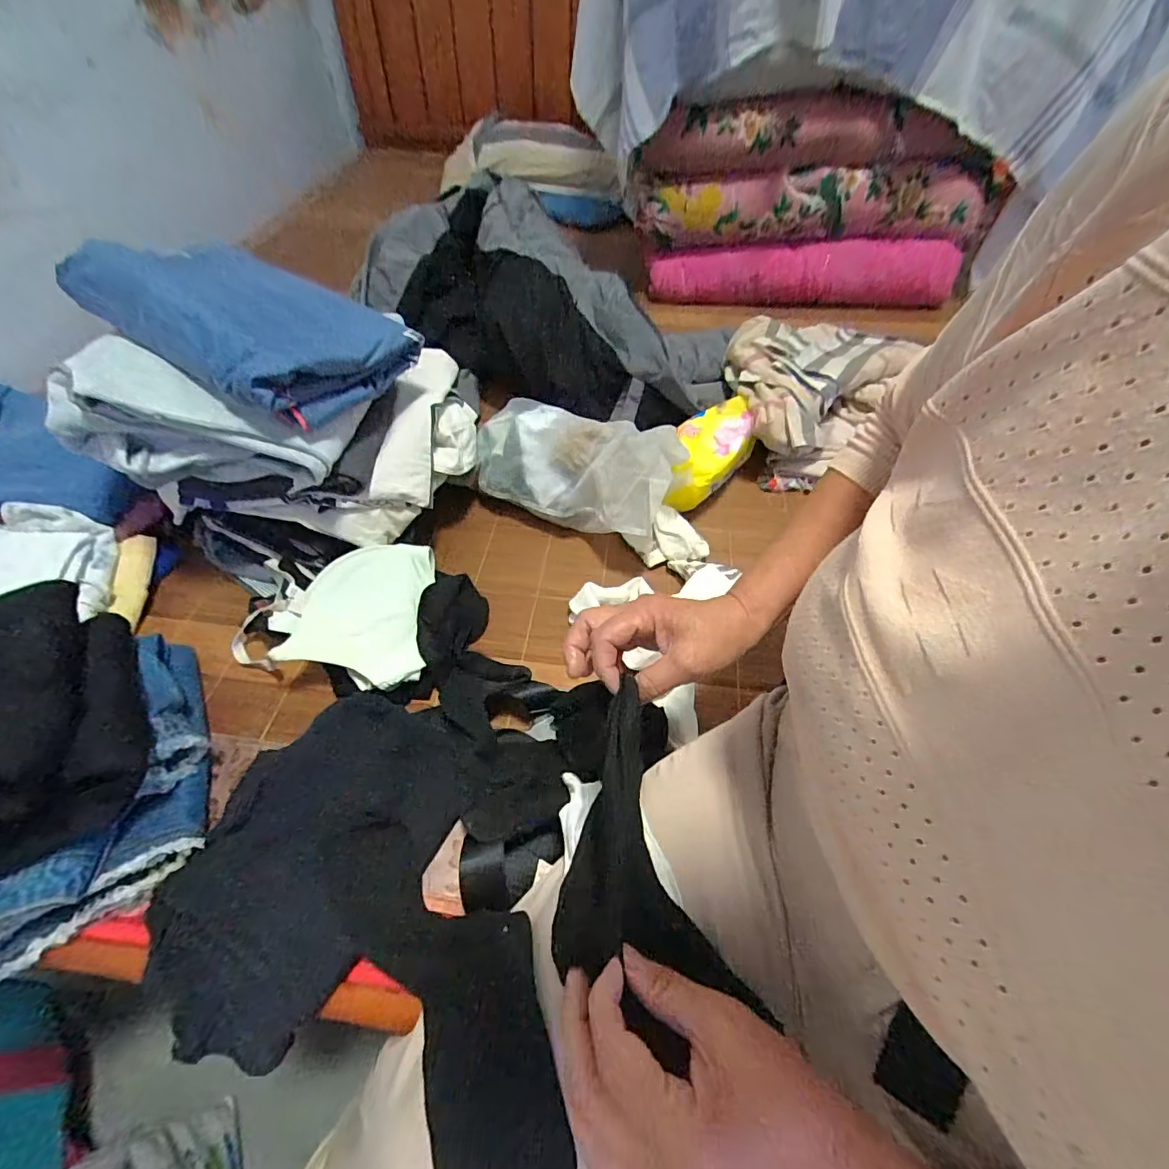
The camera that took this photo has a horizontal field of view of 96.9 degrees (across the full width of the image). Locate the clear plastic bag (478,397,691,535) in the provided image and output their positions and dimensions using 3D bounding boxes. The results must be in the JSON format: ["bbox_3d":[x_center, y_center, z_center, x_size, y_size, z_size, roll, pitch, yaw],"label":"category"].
[{"bbox_3d":[-0.012,-0.156,0.655,0.271,0.112,0.137,24,56,18],"label":"clear plastic bag"}]

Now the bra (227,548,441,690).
[{"bbox_3d":[-0.269,0.039,0.558,0.227,0.066,0.154,0,52,1],"label":"bra"}]

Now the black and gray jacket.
[{"bbox_3d":[-0.053,-0.442,0.830,0.593,0.204,0.292,15,54,12],"label":"black and gray jacket"}]

